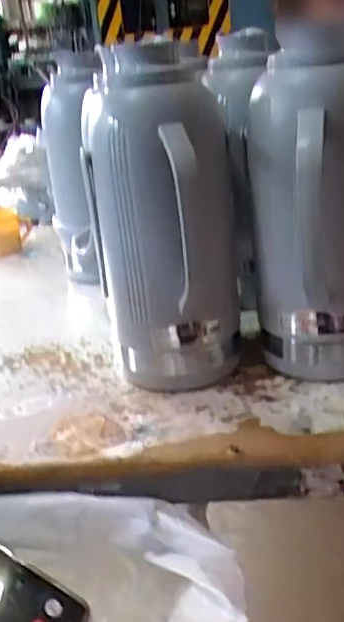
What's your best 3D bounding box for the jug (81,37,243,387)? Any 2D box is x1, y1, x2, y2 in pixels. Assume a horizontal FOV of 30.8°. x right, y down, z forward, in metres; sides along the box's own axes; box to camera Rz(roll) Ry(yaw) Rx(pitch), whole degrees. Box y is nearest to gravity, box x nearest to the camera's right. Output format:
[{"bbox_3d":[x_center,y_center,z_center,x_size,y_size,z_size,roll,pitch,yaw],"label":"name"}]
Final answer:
[{"bbox_3d":[-0.012,-0.096,0.716,0.150,0.366,0.139,0,24,15],"label":"jug"}]

